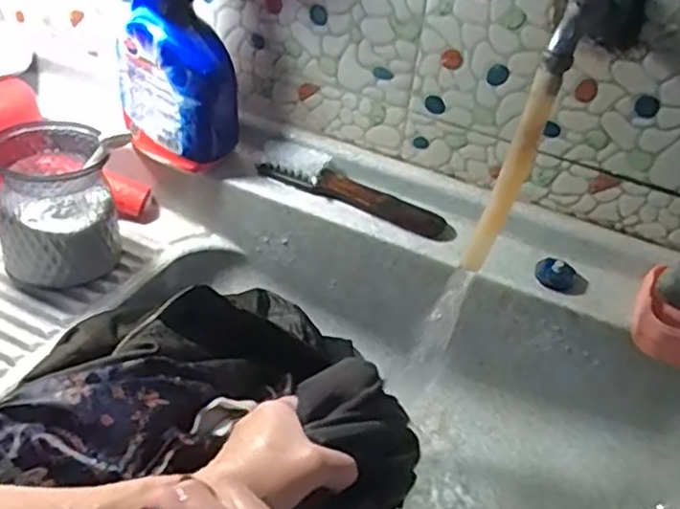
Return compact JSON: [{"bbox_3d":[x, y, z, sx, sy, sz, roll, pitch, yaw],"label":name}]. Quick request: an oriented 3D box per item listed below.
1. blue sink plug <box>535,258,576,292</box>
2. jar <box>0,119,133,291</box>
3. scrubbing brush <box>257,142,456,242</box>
[{"bbox_3d":[0.192,0.018,0.591,0.033,0.015,0.028,18,42,14],"label":"blue sink plug"},{"bbox_3d":[-0.265,-0.047,0.622,0.114,0.119,0.105,-21,47,-27],"label":"jar"},{"bbox_3d":[0.016,-0.063,0.658,0.207,0.034,0.039,21,43,17],"label":"scrubbing brush"}]

